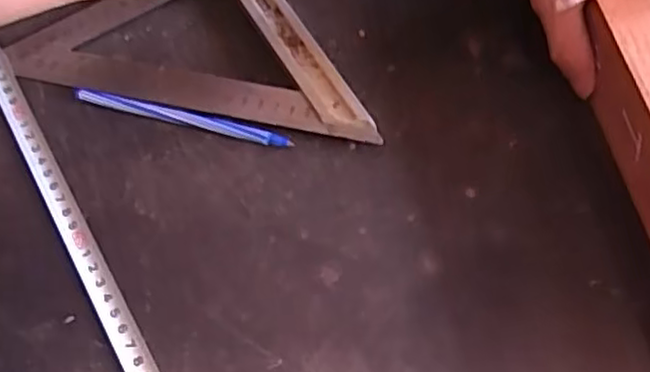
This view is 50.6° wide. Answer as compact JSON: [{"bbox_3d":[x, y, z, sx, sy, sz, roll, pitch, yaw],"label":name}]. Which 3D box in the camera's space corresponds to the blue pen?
[{"bbox_3d":[-0.086,-0.042,0.416,0.135,0.007,0.009,12,65,11],"label":"blue pen"}]

